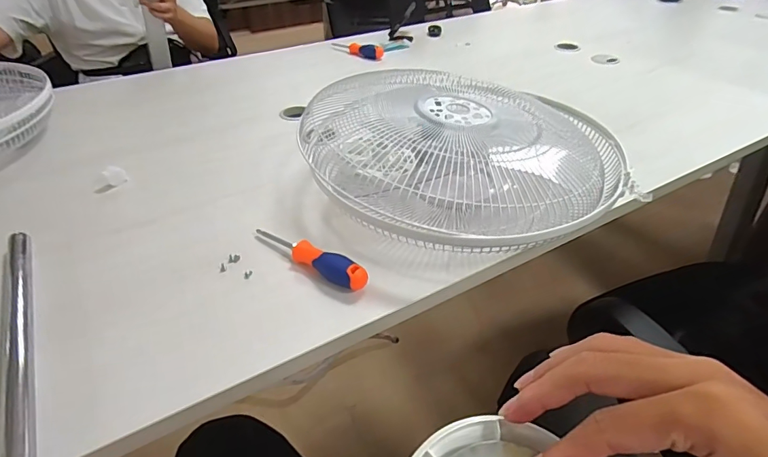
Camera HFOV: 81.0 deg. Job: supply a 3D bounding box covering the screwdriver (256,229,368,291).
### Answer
[{"bbox_3d":[-0.097,0.029,0.557,0.184,0.032,0.026,25,45,29],"label":"screwdriver"}]

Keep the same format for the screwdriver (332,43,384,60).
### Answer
[{"bbox_3d":[-0.078,-0.500,1.241,0.178,0.030,0.041,30,47,33],"label":"screwdriver"}]

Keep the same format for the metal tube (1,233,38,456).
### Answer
[{"bbox_3d":[-0.385,0.102,0.474,0.025,0.016,0.363,-22,43,-25],"label":"metal tube"}]

